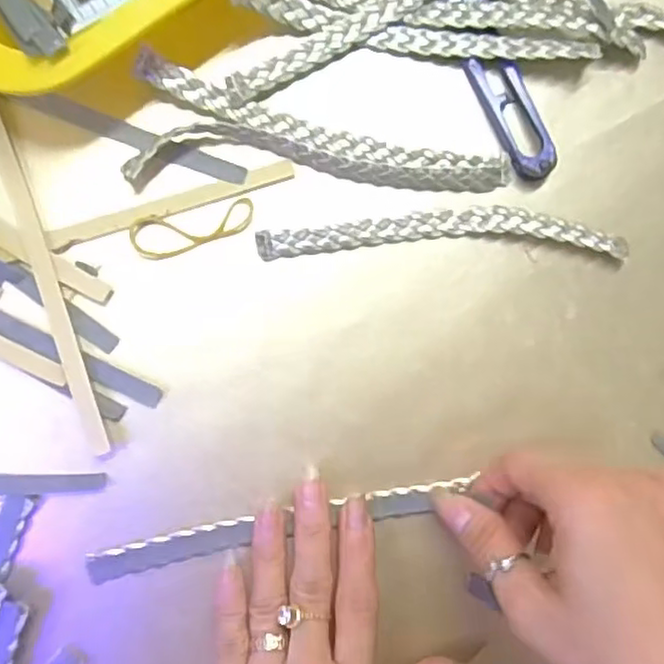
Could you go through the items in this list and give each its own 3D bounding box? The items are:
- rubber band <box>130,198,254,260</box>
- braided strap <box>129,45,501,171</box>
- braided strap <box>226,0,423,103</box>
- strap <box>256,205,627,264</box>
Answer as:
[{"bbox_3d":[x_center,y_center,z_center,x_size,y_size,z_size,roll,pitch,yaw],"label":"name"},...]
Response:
[{"bbox_3d":[-0.061,-0.045,0.294,0.054,0.004,0.020,-12,90,-7],"label":"rubber band"},{"bbox_3d":[-0.002,-0.089,0.296,0.164,0.012,0.019,14,87,-6],"label":"braided strap"},{"bbox_3d":[0.030,-0.151,0.298,0.173,0.017,0.015,-34,93,-7],"label":"braided strap"},{"bbox_3d":[0.052,-0.045,0.305,0.167,0.007,0.023,-1,88,-7],"label":"strap"}]

